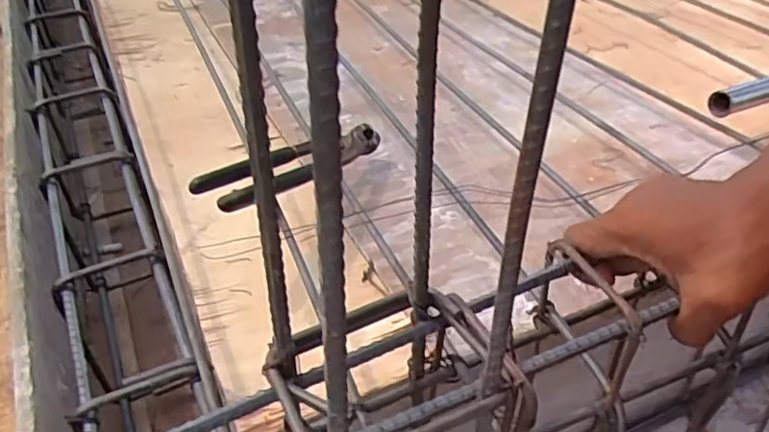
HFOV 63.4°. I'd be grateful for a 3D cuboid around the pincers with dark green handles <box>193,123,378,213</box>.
[{"bbox_3d":[-0.063,-0.044,0.498,0.039,0.024,0.220,18,25,22],"label":"pincers with dark green handles"}]

